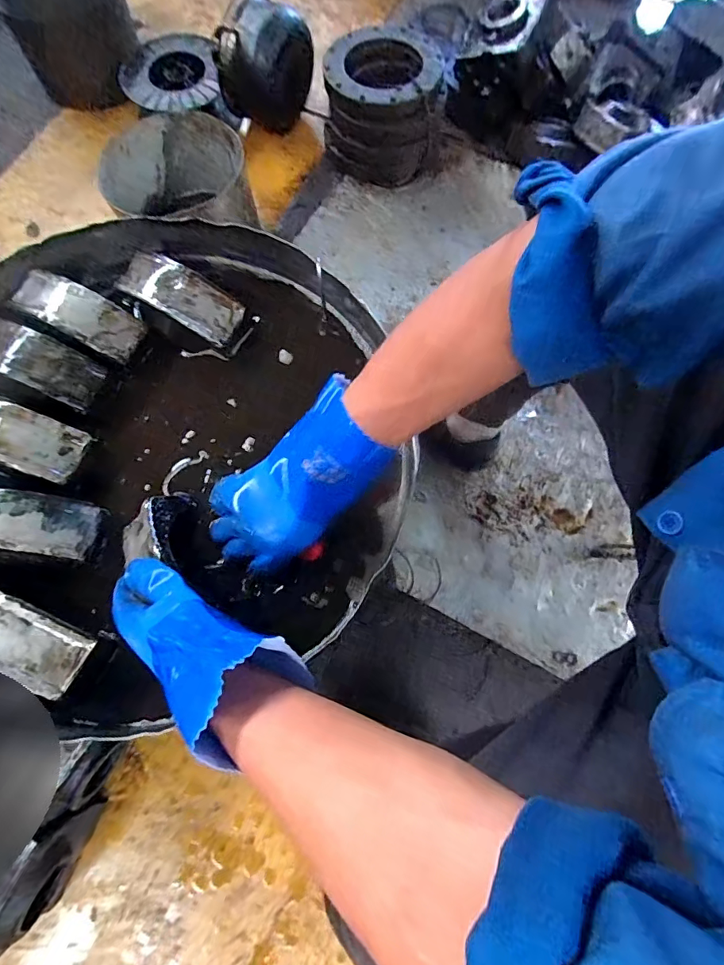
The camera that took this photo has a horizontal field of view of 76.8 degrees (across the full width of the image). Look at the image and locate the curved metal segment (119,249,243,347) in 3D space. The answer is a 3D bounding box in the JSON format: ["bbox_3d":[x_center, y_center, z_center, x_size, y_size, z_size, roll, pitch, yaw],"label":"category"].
[{"bbox_3d":[-0.216,-0.221,0.540,0.144,0.035,0.057,29,74,7],"label":"curved metal segment"}]

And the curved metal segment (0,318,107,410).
[{"bbox_3d":[-0.367,-0.134,0.516,0.146,0.038,0.059,22,73,5],"label":"curved metal segment"}]

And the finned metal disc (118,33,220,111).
[{"bbox_3d":[-0.458,-0.975,1.077,0.226,0.040,0.255,-17,70,-5],"label":"finned metal disc"}]

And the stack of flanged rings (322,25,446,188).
[{"bbox_3d":[0.049,-0.852,1.047,0.255,0.177,0.276,7,73,1],"label":"stack of flanged rings"}]

